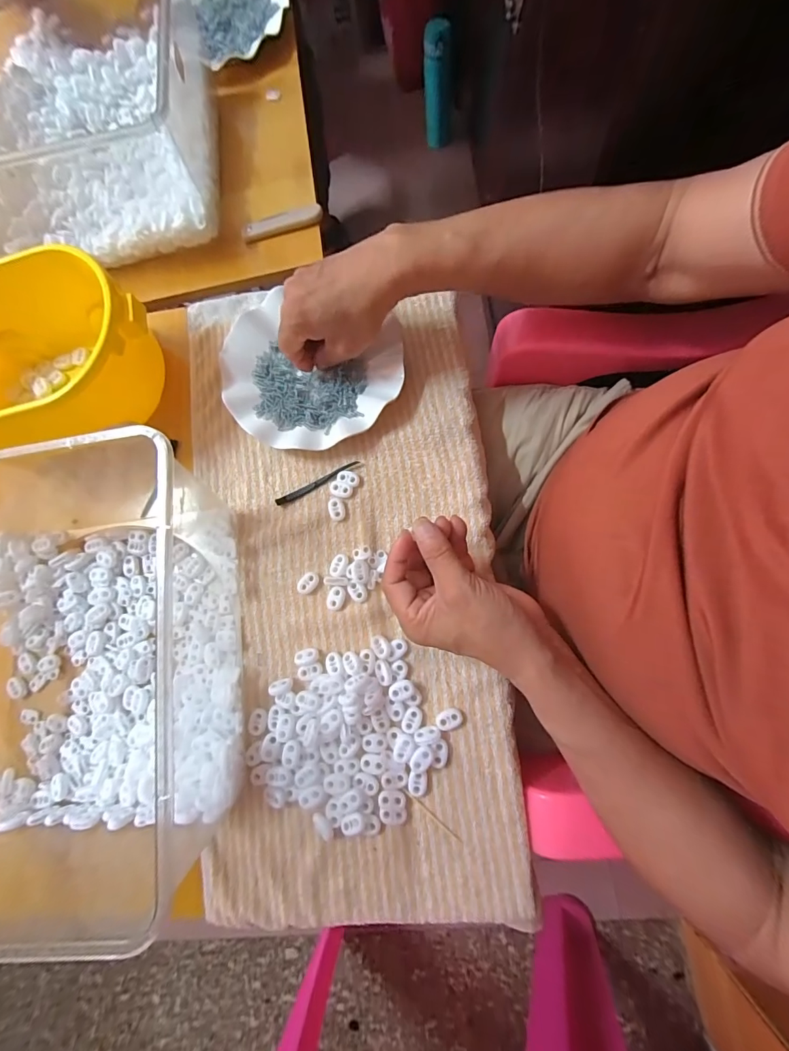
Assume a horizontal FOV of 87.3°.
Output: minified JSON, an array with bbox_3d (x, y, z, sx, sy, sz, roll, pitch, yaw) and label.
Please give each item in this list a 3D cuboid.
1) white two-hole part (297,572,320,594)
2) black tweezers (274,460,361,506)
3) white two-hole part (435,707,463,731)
[{"bbox_3d":[-0.081,0.054,0.387,0.015,0.004,0.023,43,86,13],"label":"white two-hole part"},{"bbox_3d":[-0.075,-0.042,0.403,0.087,0.011,0.008,-26,76,1],"label":"black tweezers"},{"bbox_3d":[0.046,0.163,0.348,0.023,0.004,0.016,-21,76,2],"label":"white two-hole part"}]

